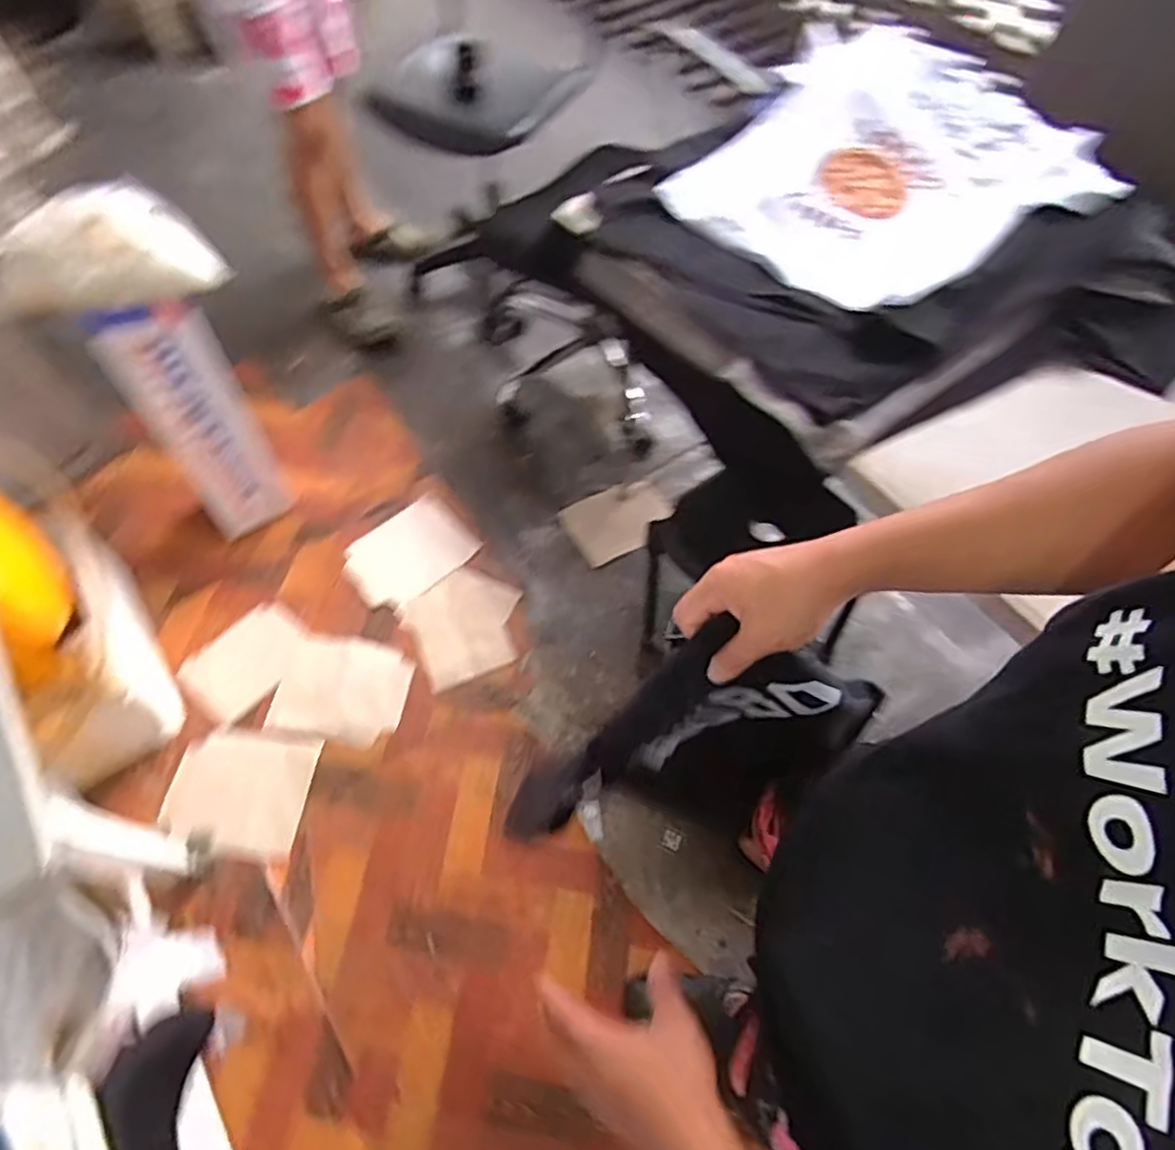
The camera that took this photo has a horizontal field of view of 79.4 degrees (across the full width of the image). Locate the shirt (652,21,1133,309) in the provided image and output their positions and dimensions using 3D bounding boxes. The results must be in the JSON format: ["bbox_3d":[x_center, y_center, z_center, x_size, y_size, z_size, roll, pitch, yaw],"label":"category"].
[{"bbox_3d":[0.443,-0.623,1.052,0.531,0.073,0.503,-40,67,-19],"label":"shirt"}]

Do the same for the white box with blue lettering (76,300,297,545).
[{"bbox_3d":[-0.788,-0.315,1.468,0.191,0.555,0.097,-32,64,-16],"label":"white box with blue lettering"}]

